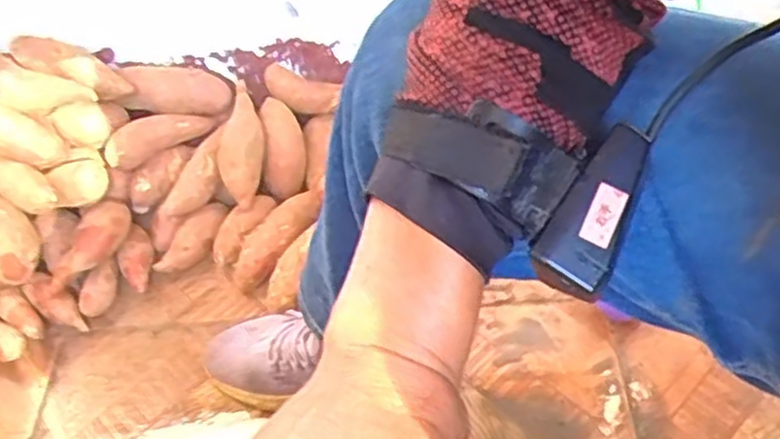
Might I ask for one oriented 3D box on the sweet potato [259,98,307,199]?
[{"bbox_3d":[-0.130,-0.088,0.933,0.049,0.123,0.051,-6,6,1],"label":"sweet potato"}]

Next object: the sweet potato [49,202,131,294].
[{"bbox_3d":[-0.348,0.029,0.874,0.050,0.040,0.124,30,75,28],"label":"sweet potato"}]

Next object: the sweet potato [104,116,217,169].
[{"bbox_3d":[-0.276,-0.102,0.915,0.128,0.042,0.037,-27,50,-33],"label":"sweet potato"}]

